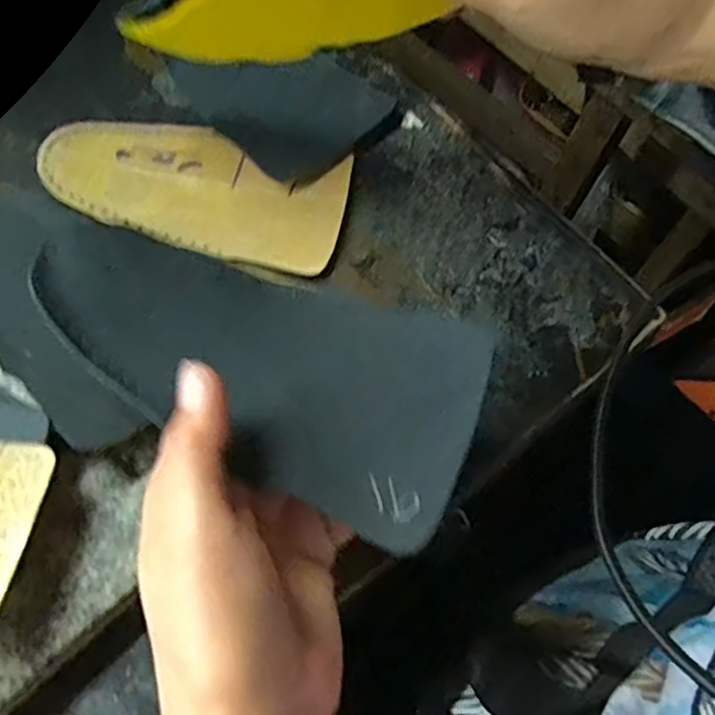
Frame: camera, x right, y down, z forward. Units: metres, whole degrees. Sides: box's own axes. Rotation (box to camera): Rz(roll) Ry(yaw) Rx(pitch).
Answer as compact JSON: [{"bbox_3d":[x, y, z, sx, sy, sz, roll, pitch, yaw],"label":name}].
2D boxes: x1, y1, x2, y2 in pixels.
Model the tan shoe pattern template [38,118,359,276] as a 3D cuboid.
[{"bbox_3d":[-0.088,-0.095,0.362,0.163,0.008,0.077,13,64,3],"label":"tan shoe pattern template"}]

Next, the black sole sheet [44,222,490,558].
[{"bbox_3d":[-0.035,-0.003,0.246,0.162,0.018,0.087,25,58,5],"label":"black sole sheet"}]

